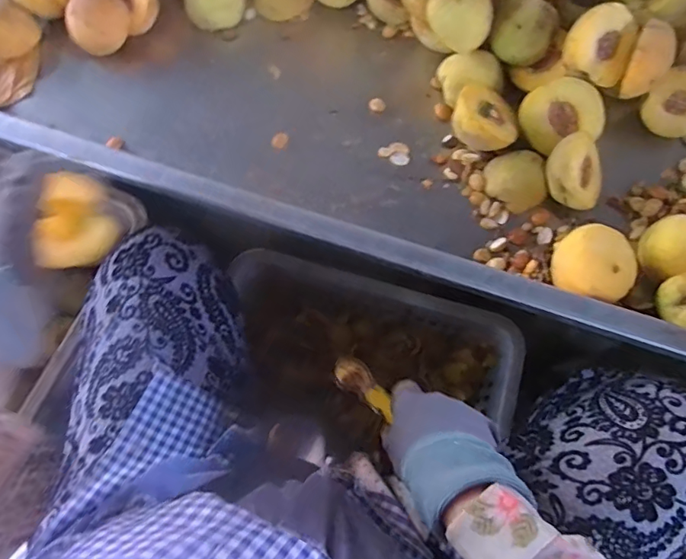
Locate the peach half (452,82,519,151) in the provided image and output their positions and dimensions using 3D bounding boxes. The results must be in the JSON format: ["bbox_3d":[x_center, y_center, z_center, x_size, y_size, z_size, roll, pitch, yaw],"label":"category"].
[{"bbox_3d":[0.133,-0.151,0.472,0.056,0.037,0.066,-27,74,-6],"label":"peach half"}]

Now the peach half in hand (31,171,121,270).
[{"bbox_3d":[-0.206,-0.043,0.375,0.028,0.066,0.059,8,31,30],"label":"peach half in hand"}]

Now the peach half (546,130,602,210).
[{"bbox_3d":[0.210,-0.101,0.455,0.055,0.030,0.065,36,68,-27],"label":"peach half"}]

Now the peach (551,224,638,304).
[{"bbox_3d":[0.211,-0.009,0.421,0.062,0.046,0.060,-1,73,2],"label":"peach"}]

